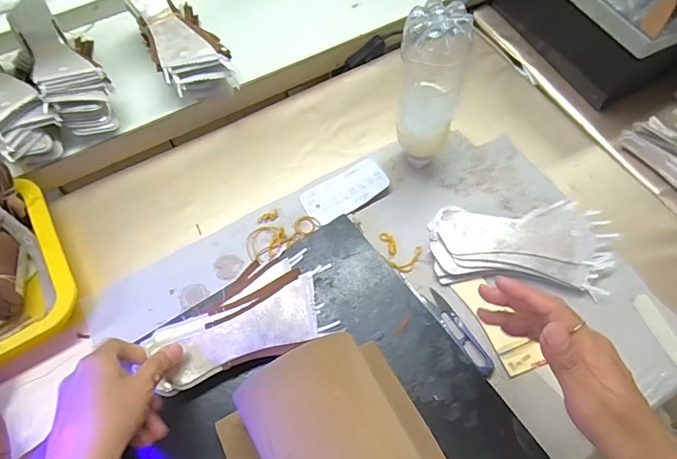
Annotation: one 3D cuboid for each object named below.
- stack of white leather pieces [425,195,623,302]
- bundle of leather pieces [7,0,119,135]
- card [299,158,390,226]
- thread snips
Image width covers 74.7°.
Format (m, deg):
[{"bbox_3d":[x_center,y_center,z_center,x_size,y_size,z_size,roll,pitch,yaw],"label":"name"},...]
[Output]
[{"bbox_3d":[0.198,0.016,0.489,0.184,0.031,0.098,2,64,1],"label":"stack of white leather pieces"},{"bbox_3d":[-0.326,-0.191,0.534,0.071,0.076,0.184,-35,69,-15],"label":"bundle of leather pieces"},{"bbox_3d":[0.008,-0.048,0.529,0.102,0.014,0.054,-30,68,-13],"label":"card"},{"bbox_3d":[0.124,0.104,0.457,0.018,0.004,0.100,-30,68,-14],"label":"thread snips"}]

